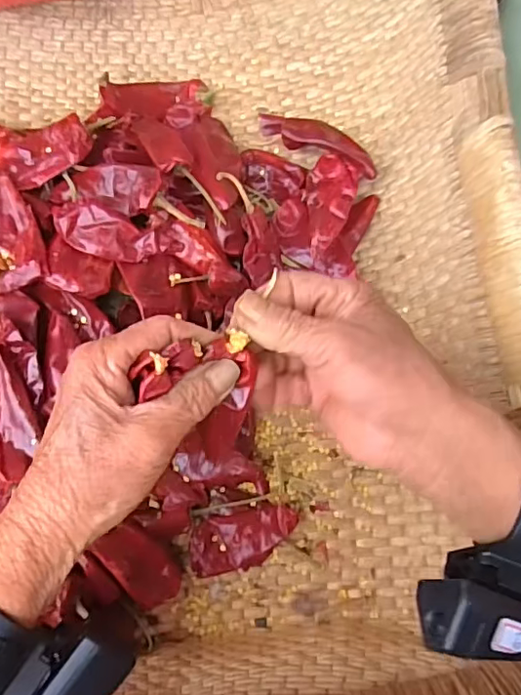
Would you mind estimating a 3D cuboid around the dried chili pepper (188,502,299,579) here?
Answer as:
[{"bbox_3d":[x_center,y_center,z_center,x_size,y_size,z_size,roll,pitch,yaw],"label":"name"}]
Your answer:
[{"bbox_3d":[-0.011,0.128,0.377,0.071,0.022,0.038,-12,72,-2],"label":"dried chili pepper"}]

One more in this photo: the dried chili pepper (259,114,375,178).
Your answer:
[{"bbox_3d":[0.042,-0.157,0.427,0.103,0.020,0.025,29,76,10],"label":"dried chili pepper"}]

